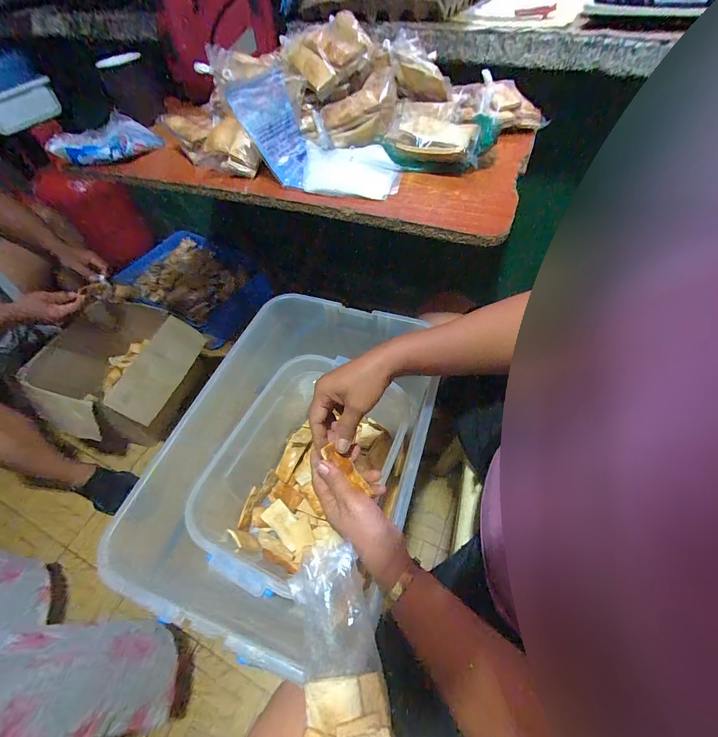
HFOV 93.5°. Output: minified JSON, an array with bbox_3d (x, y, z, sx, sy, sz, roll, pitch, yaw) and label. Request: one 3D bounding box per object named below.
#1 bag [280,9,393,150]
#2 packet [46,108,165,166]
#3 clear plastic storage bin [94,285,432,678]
[{"bbox_3d":[-0.025,-0.422,0.497,0.160,0.095,0.204,-6,55,-2],"label":"bag"},{"bbox_3d":[-0.425,-0.382,0.560,0.163,0.044,0.074,4,55,6],"label":"packet"},{"bbox_3d":[-0.095,0.135,0.560,0.316,0.228,0.476,17,57,14],"label":"clear plastic storage bin"}]

